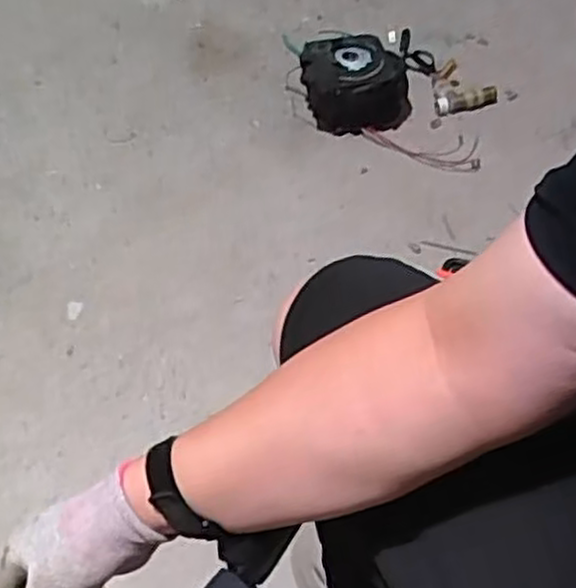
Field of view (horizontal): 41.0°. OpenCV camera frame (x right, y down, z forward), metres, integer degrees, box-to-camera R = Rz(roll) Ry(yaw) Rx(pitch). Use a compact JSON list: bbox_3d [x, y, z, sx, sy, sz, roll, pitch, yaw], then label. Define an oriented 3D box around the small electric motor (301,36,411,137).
[{"bbox_3d":[0.120,-0.371,1.383,0.193,0.131,0.130,-7,53,-4],"label":"small electric motor"}]

